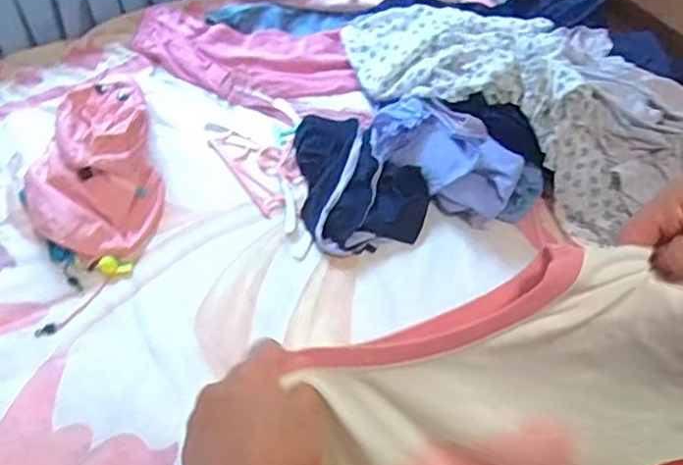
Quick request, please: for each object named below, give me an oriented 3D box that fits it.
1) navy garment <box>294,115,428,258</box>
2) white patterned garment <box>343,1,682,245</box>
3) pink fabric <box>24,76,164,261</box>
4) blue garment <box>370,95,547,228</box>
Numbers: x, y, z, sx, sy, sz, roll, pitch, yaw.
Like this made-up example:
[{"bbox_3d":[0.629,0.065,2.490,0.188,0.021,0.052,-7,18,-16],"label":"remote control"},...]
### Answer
[{"bbox_3d":[0.020,-0.104,1.170,0.216,0.046,0.319,-15,55,-12],"label":"navy garment"},{"bbox_3d":[0.346,-0.287,1.218,0.765,0.171,0.345,38,62,23],"label":"white patterned garment"},{"bbox_3d":[-0.438,-0.110,1.121,0.218,0.117,0.311,-13,55,-10],"label":"pink fabric"},{"bbox_3d":[0.189,-0.135,1.155,0.324,0.101,0.150,33,60,21],"label":"blue garment"}]

